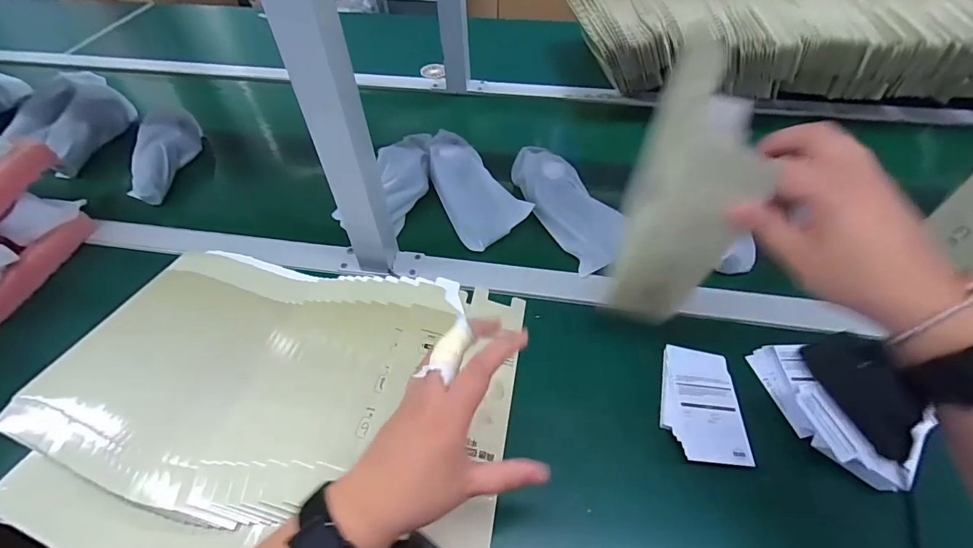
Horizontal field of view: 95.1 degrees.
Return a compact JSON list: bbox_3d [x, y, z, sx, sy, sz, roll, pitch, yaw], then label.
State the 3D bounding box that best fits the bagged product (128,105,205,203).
[{"bbox_3d":[-0.471,-0.176,0.644,0.062,0.059,0.168,-10,50,-7],"label":"bagged product"}]

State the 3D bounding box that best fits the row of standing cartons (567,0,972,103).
[{"bbox_3d":[0.559,-0.401,0.765,0.824,0.126,0.275,6,50,5],"label":"row of standing cartons"}]

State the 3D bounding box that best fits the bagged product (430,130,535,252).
[{"bbox_3d":[-0.024,-0.122,0.592,0.094,0.042,0.192,-23,67,-18],"label":"bagged product"}]

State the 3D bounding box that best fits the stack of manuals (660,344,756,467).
[{"bbox_3d":[0.197,0.119,0.411,0.068,0.016,0.105,5,50,5],"label":"stack of manuals"}]

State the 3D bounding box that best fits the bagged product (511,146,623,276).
[{"bbox_3d":[0.098,-0.090,0.571,0.074,0.055,0.187,-26,68,-20],"label":"bagged product"}]

